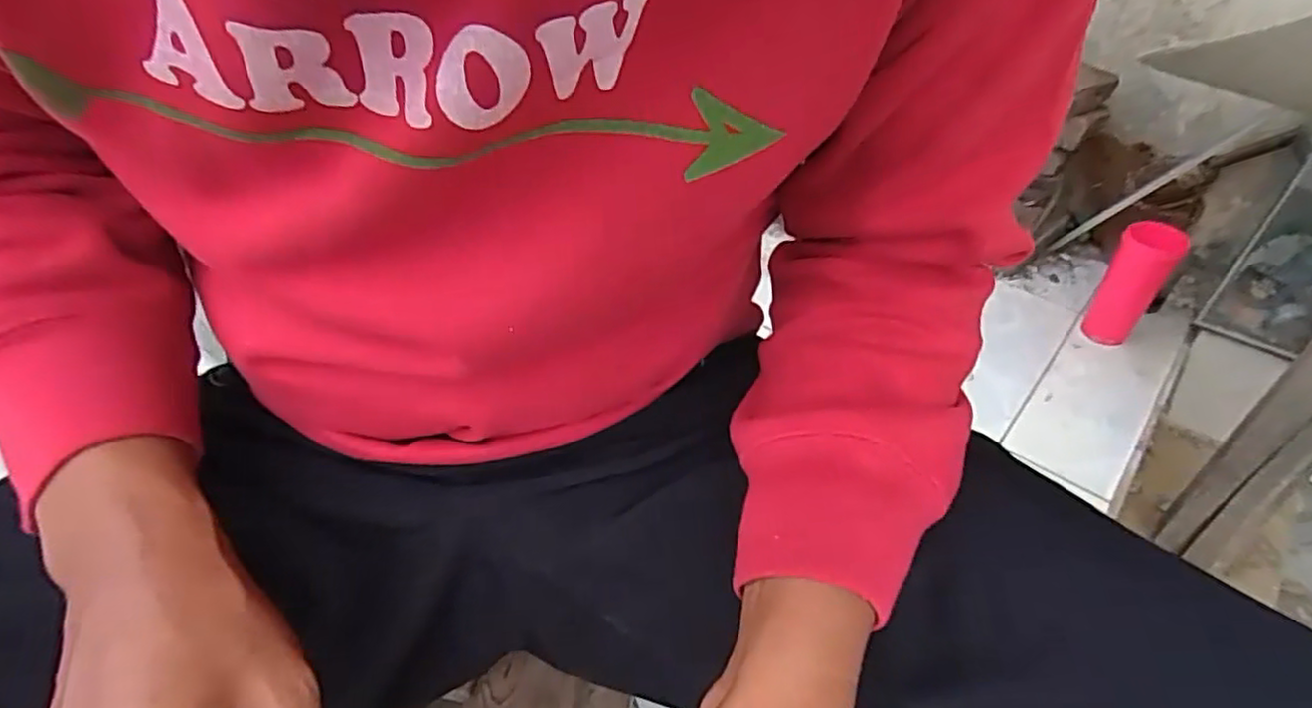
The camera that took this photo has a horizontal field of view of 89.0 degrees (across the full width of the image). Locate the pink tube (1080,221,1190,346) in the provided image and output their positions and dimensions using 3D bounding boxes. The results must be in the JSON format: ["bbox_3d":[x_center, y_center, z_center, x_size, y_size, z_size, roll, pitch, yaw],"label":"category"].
[{"bbox_3d":[0.795,-0.115,1.124,0.087,0.213,0.077,31,52,29],"label":"pink tube"}]

